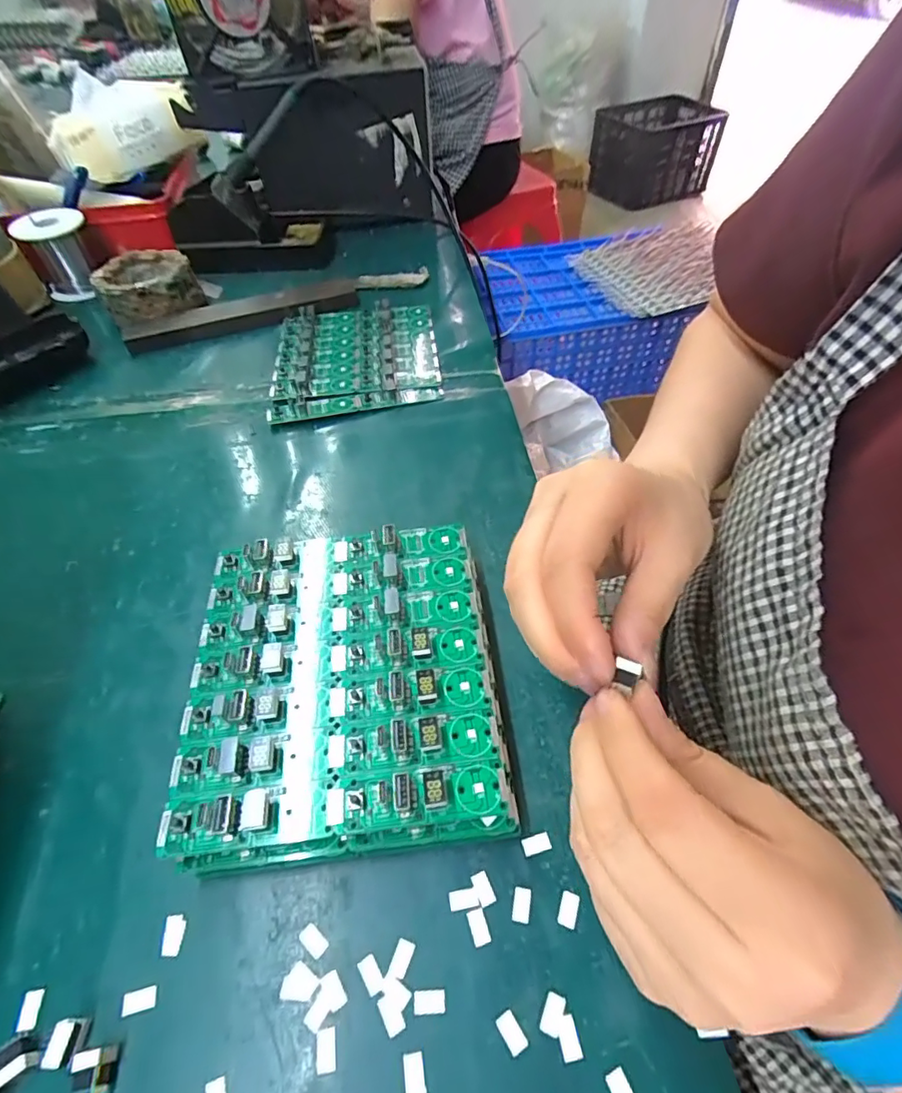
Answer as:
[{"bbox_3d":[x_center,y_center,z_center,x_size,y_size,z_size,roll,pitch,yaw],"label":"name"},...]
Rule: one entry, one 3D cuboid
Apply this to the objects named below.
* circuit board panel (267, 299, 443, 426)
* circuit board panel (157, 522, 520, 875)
[{"bbox_3d":[-0.081,-0.164,0.447,0.136,0.015,0.153,-7,53,-4],"label":"circuit board panel"},{"bbox_3d":[-0.052,0.063,0.255,0.140,0.039,0.153,-6,52,-3],"label":"circuit board panel"}]

